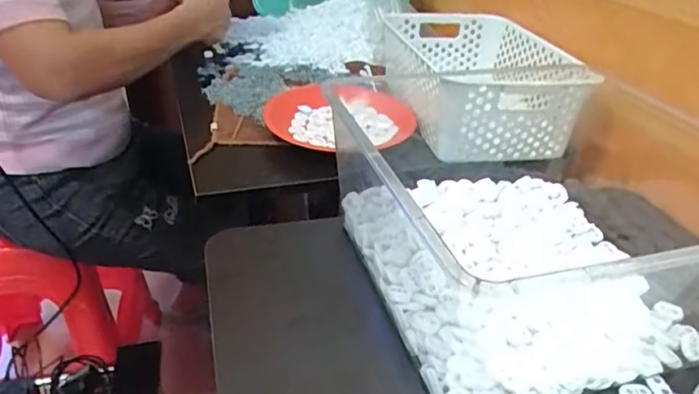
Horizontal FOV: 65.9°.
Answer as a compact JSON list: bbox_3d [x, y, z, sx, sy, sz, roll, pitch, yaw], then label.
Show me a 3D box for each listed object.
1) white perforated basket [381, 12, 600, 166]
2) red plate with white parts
[{"bbox_3d":[0.188,-0.186,0.774,0.218,0.106,0.359,-1,32,-7],"label":"white perforated basket"},{"bbox_3d":[-0.010,-0.108,0.741,0.195,0.032,0.199,2,32,-1],"label":"red plate with white parts"}]

